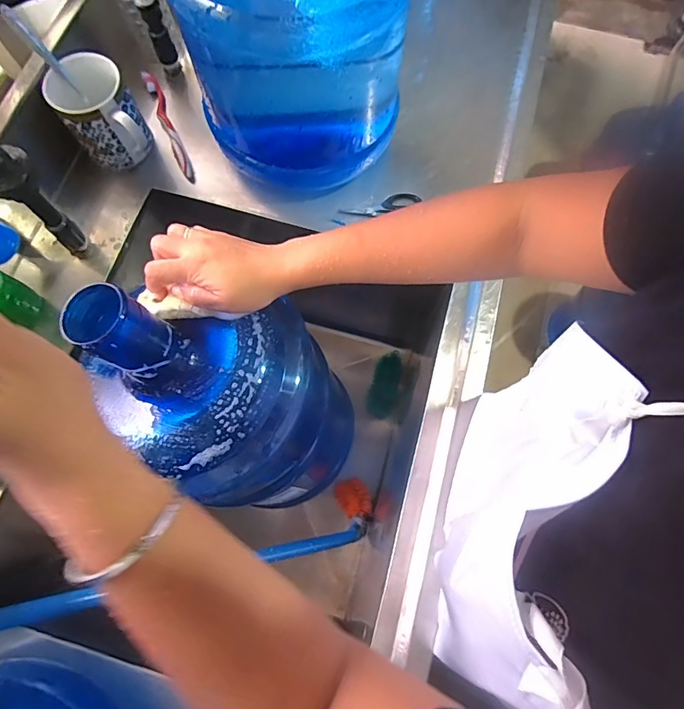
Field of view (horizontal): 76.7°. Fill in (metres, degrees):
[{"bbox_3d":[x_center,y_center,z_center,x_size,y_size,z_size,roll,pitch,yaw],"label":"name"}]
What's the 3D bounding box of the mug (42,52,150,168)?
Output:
[{"bbox_3d":[-0.300,-0.297,0.550,0.087,0.092,0.116,-31,76,-8],"label":"mug"}]

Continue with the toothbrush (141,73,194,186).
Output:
[{"bbox_3d":[-0.241,-0.318,0.602,0.018,0.025,0.178,-23,75,-6],"label":"toothbrush"}]

